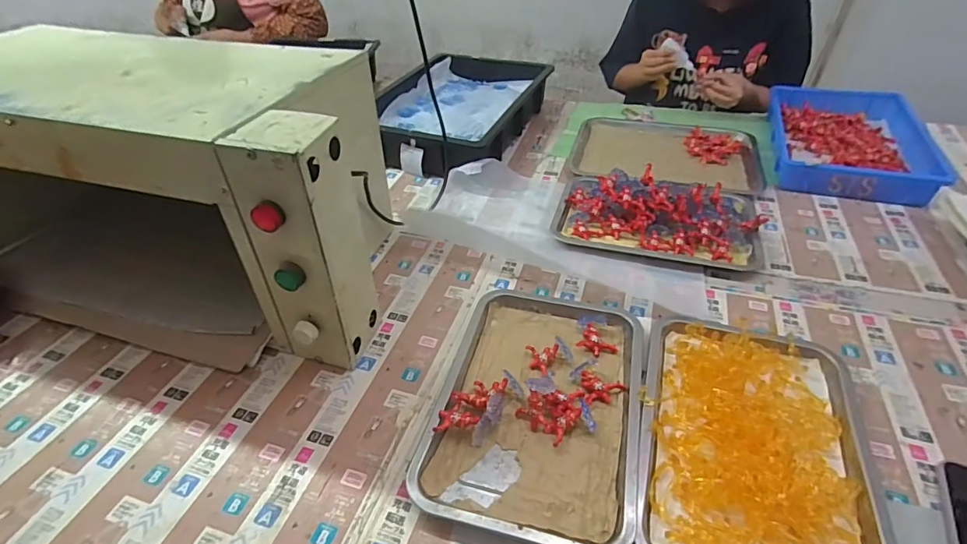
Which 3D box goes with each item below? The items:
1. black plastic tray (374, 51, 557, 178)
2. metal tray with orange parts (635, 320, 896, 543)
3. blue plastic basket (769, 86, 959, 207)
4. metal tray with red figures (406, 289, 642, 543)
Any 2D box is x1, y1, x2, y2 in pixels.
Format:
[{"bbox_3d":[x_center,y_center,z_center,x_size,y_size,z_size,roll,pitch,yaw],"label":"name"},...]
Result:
[{"bbox_3d":[-0.060,-0.362,1.068,0.315,0.086,0.476,14,43,17],"label":"black plastic tray"},{"bbox_3d":[0.269,0.161,0.476,0.214,0.041,0.310,14,43,17],"label":"metal tray with orange parts"},{"bbox_3d":[0.712,-0.267,0.944,0.258,0.059,0.385,14,43,18],"label":"blue plastic basket"},{"bbox_3d":[0.062,0.132,0.531,0.210,0.027,0.310,10,42,13],"label":"metal tray with red figures"}]

